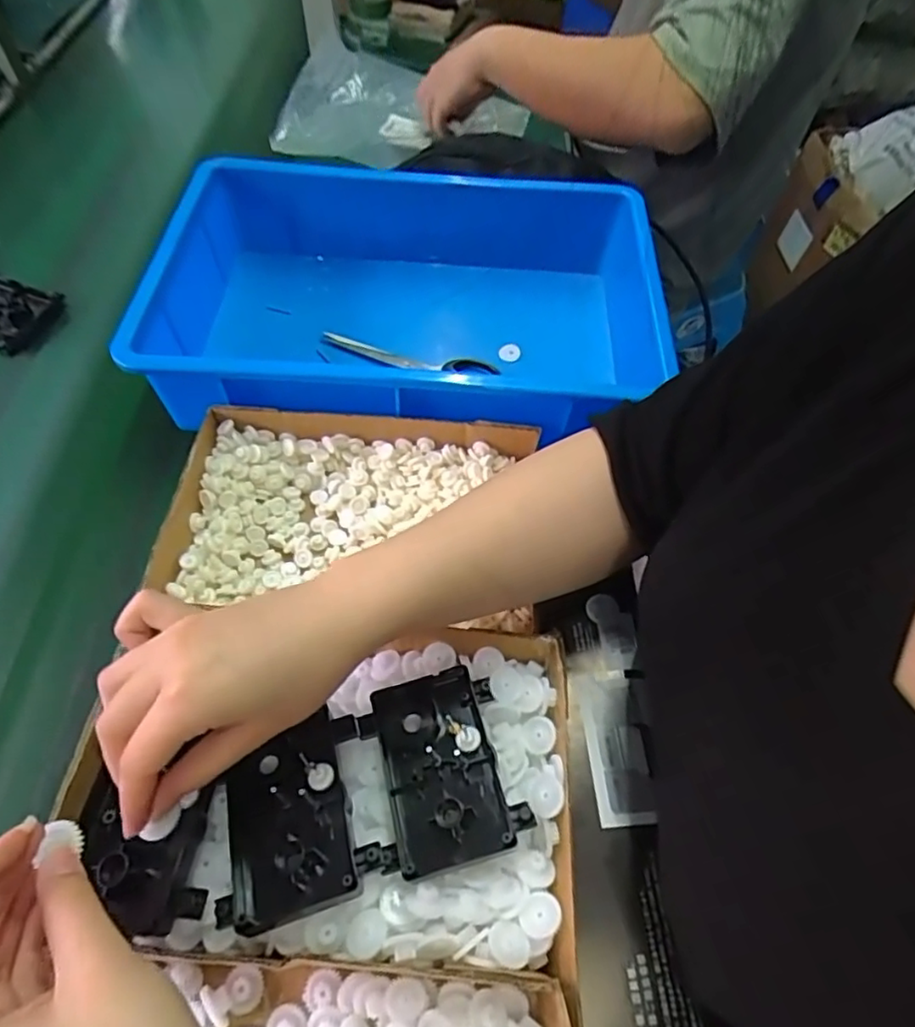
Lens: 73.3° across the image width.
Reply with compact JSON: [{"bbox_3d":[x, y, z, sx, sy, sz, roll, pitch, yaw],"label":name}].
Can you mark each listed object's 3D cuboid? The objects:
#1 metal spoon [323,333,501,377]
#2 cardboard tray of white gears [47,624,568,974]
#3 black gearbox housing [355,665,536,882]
[{"bbox_3d":[-0.046,-0.147,0.585,0.168,0.015,0.032,10,58,4],"label":"metal spoon"},{"bbox_3d":[-0.069,0.143,0.343,0.253,0.048,0.165,4,57,0],"label":"cardboard tray of white gears"},{"bbox_3d":[-0.010,0.138,0.340,0.077,0.015,0.099,-12,59,-10],"label":"black gearbox housing"}]

